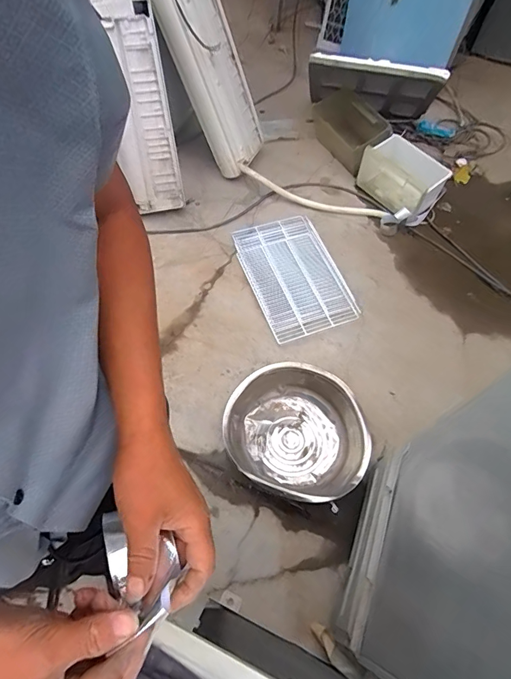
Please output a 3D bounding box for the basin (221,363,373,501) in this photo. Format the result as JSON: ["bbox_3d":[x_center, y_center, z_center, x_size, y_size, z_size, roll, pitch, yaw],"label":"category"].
[{"bbox_3d":[0.135,0.296,1.322,0.453,0.160,0.404,16,61,6],"label":"basin"}]

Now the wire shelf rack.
[{"bbox_3d":[0.160,-0.292,1.735,0.388,0.051,0.618,-18,63,-13],"label":"wire shelf rack"}]

